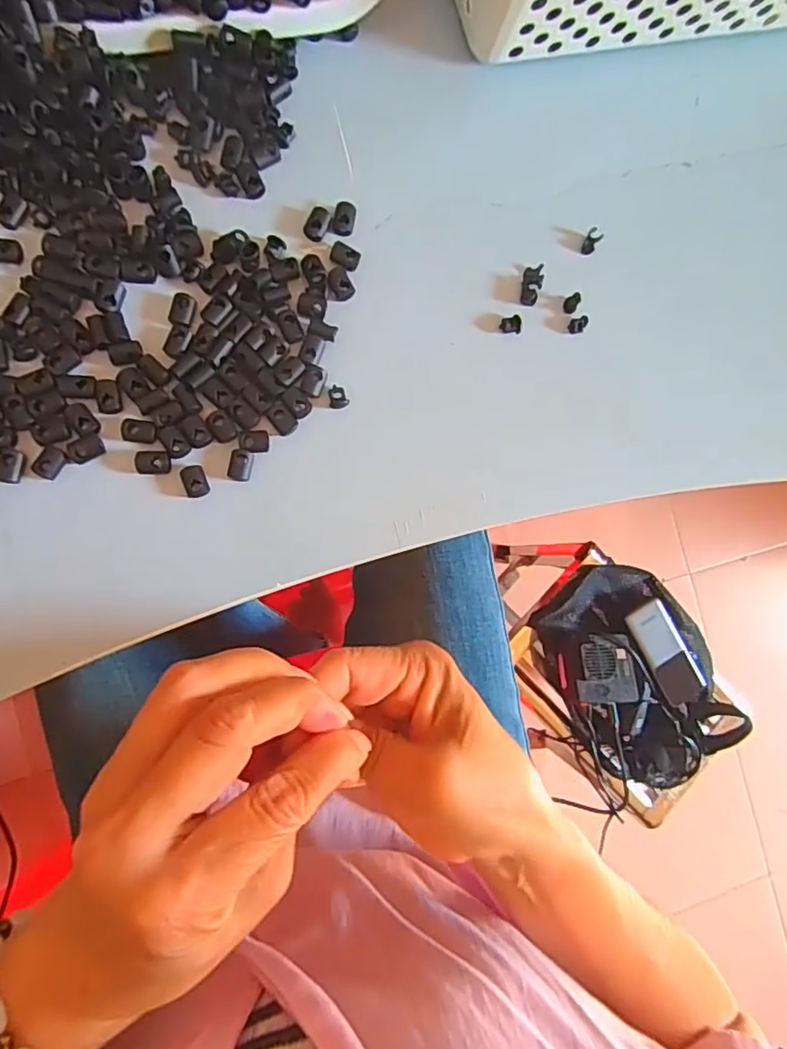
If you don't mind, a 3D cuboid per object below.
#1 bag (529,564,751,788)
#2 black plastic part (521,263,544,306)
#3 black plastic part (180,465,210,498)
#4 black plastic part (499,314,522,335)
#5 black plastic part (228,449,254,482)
[{"bbox_3d":[0.306,0.183,0.694,0.194,0.074,0.278,-29,93,-9],"label":"bag"},{"bbox_3d":[0.077,-0.133,0.309,0.011,0.004,0.024,9,87,-9],"label":"black plastic part"},{"bbox_3d":[-0.096,-0.021,0.272,0.011,0.004,0.015,-17,91,-9],"label":"black plastic part"},{"bbox_3d":[0.064,-0.109,0.305,0.012,0.004,0.009,-14,90,-9],"label":"black plastic part"},{"bbox_3d":[-0.075,-0.029,0.276,0.011,0.004,0.015,11,86,-9],"label":"black plastic part"}]

